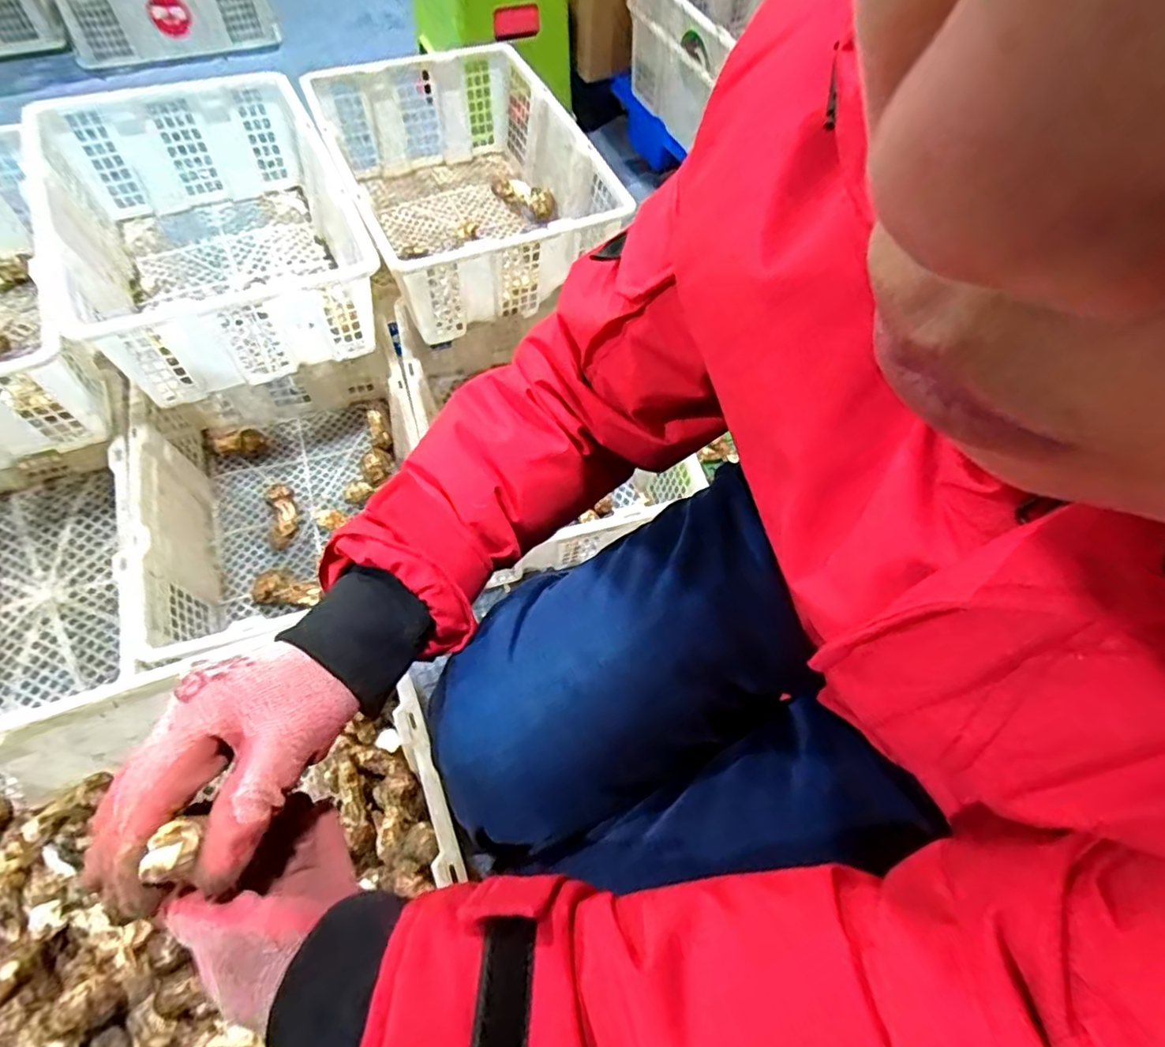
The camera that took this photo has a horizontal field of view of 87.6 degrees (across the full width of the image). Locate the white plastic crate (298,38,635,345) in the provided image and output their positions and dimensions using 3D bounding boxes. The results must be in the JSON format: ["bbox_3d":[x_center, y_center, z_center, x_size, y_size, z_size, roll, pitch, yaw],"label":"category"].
[{"bbox_3d":[-0.176,-0.519,0.942,0.361,0.172,0.446,-23,66,-16],"label":"white plastic crate"}]

